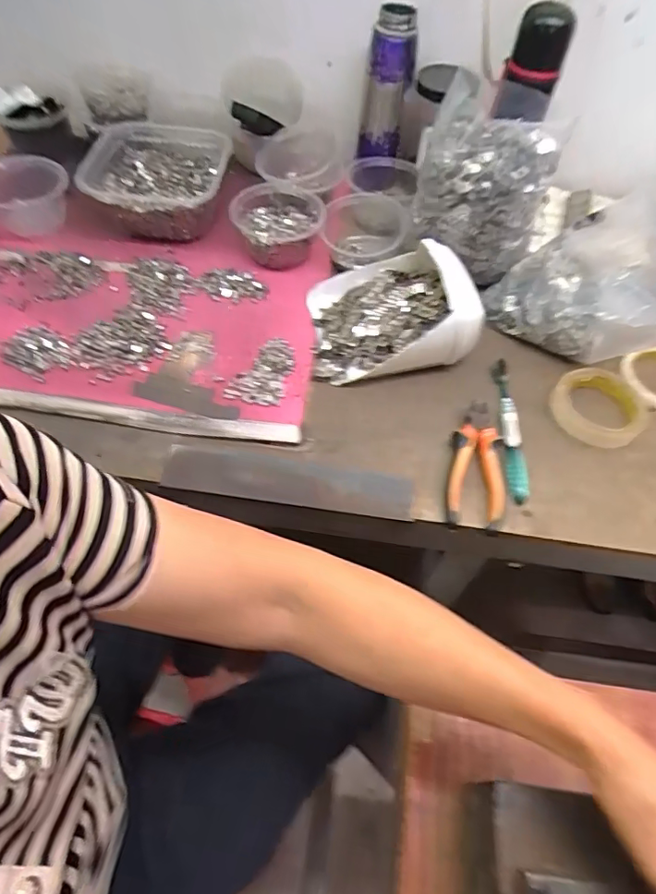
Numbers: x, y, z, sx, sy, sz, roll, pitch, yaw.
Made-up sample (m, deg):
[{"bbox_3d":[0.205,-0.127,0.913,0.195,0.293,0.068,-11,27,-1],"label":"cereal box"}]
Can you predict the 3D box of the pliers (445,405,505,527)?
[{"bbox_3d":[0.153,0.016,0.548,0.054,0.028,0.134,9,56,3],"label":"pliers"}]

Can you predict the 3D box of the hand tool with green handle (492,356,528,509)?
[{"bbox_3d":[0.200,-0.021,0.583,0.025,0.017,0.175,5,56,-1],"label":"hand tool with green handle"}]

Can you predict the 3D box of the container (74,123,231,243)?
[{"bbox_3d":[-0.226,-0.364,0.730,0.174,0.070,0.184,5,56,0],"label":"container"}]

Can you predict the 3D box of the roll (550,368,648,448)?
[{"bbox_3d":[0.305,-0.046,0.599,0.097,0.020,0.105,2,56,-3],"label":"roll"}]

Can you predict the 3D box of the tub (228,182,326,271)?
[{"bbox_3d":[-0.063,-0.293,0.694,0.111,0.062,0.116,2,56,-3],"label":"tub"}]

